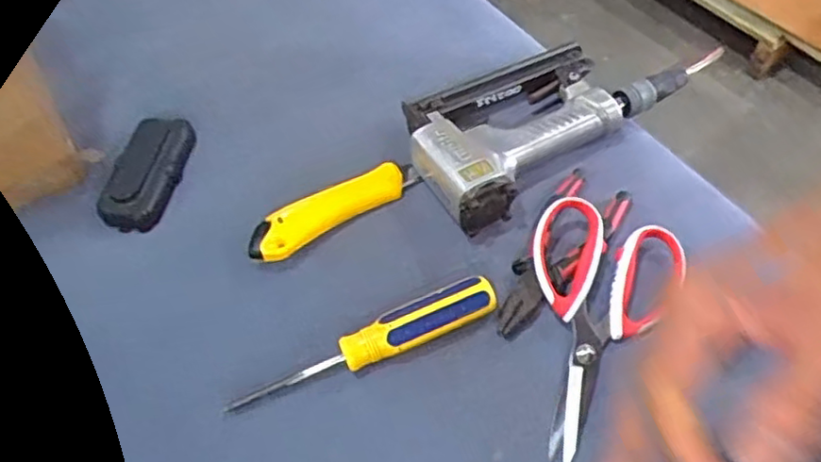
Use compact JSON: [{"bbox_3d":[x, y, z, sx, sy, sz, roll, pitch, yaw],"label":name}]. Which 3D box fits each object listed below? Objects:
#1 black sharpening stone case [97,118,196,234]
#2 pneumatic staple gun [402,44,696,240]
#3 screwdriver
[{"bbox_3d":[-0.225,-0.051,0.562,0.057,0.023,0.107,7,58,10],"label":"black sharpening stone case"},{"bbox_3d":[0.105,-0.112,0.560,0.255,0.047,0.131,-35,61,-17],"label":"pneumatic staple gun"},{"bbox_3d":[-0.033,0.077,0.458,0.192,0.029,0.031,-21,57,-8],"label":"screwdriver"}]

